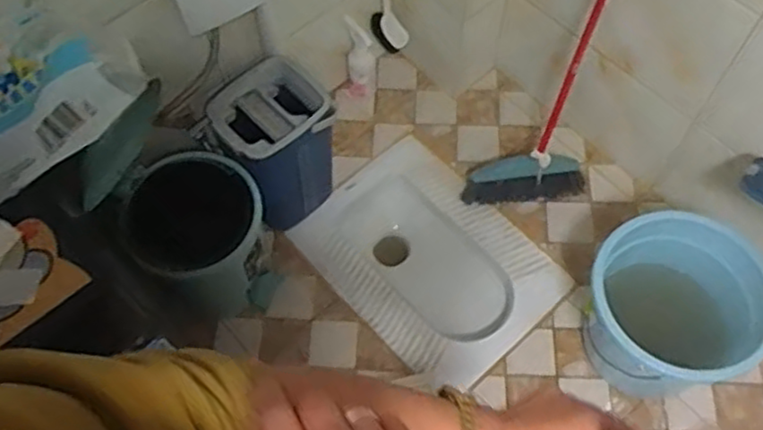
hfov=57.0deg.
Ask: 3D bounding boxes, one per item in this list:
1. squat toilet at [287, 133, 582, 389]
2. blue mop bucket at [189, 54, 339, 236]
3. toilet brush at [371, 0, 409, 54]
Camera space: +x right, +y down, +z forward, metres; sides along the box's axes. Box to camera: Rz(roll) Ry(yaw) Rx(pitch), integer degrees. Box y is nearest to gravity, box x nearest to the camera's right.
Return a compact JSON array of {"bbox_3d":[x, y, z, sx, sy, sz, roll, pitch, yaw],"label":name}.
[{"bbox_3d":[0.103,0.131,1.706,0.412,0.177,0.569,-38,68,-17],"label":"squat toilet"},{"bbox_3d":[-0.226,-0.124,1.554,0.227,0.385,0.230,-39,69,-17],"label":"blue mop bucket"},{"bbox_3d":[0.019,-0.544,1.584,0.086,0.480,0.119,-1,63,1],"label":"toilet brush"}]

